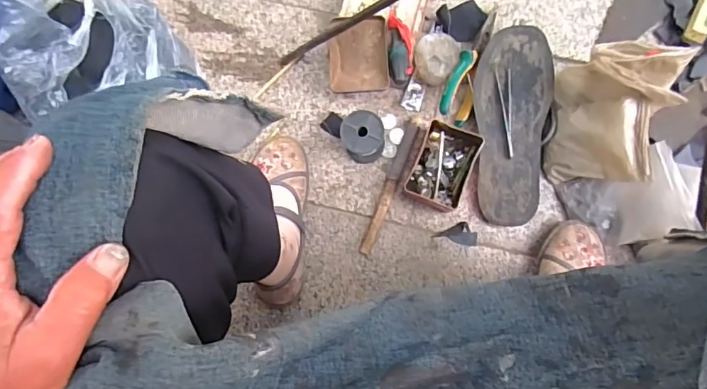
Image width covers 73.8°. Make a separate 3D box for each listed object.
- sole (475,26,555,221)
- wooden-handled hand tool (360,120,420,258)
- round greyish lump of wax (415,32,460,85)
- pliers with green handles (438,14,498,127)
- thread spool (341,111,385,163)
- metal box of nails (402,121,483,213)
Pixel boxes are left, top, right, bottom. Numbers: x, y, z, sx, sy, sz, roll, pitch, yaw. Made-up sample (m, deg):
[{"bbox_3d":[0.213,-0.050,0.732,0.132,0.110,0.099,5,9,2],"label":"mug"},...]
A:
[{"bbox_3d":[0.236,-0.101,0.690,0.106,0.042,0.279,-3,82,4],"label":"sole"},{"bbox_3d":[0.055,-0.009,0.715,0.023,0.014,0.206,21,84,7],"label":"wooden-handled hand tool"},{"bbox_3d":[0.125,-0.204,0.708,0.061,0.048,0.081,27,84,7],"label":"round greyish lump of wax"},{"bbox_3d":[0.178,-0.197,0.707,0.047,0.041,0.182,22,84,7],"label":"pliers with green handles"},{"bbox_3d":[0.015,-0.080,0.681,0.057,0.098,0.052,-7,81,3],"label":"thread spool"},{"bbox_3d":[0.131,-0.040,0.695,0.079,0.048,0.114,22,84,7],"label":"metal box of nails"}]

